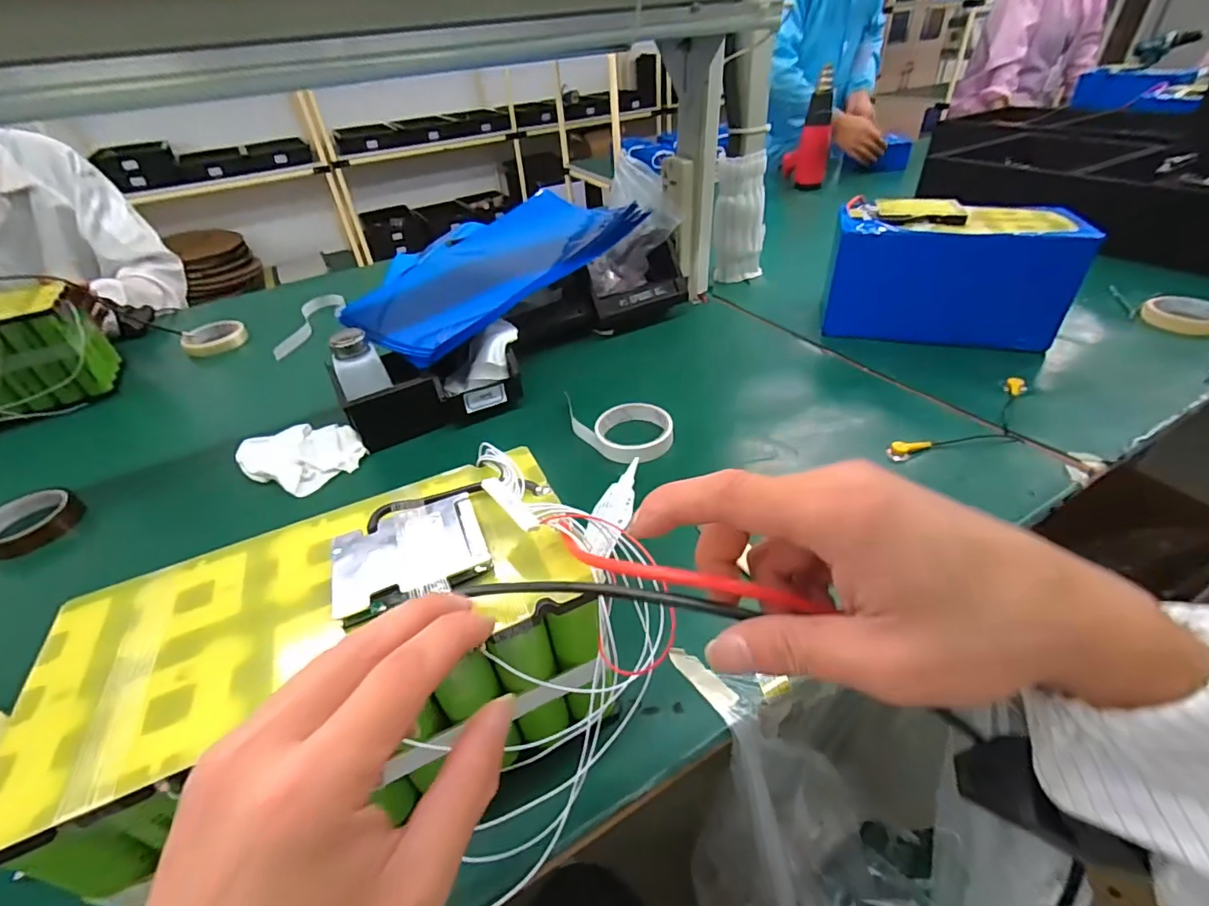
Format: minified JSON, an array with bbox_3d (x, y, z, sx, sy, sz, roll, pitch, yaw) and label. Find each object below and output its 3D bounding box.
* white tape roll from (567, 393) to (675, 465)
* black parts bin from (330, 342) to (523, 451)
[{"bbox_3d":[0.019,-0.032,0.624,0.087,0.032,0.143,-29,45,-27],"label":"white tape roll"},{"bbox_3d":[-0.220,-0.091,0.669,0.205,0.080,0.134,-19,41,-16],"label":"black parts bin"}]

